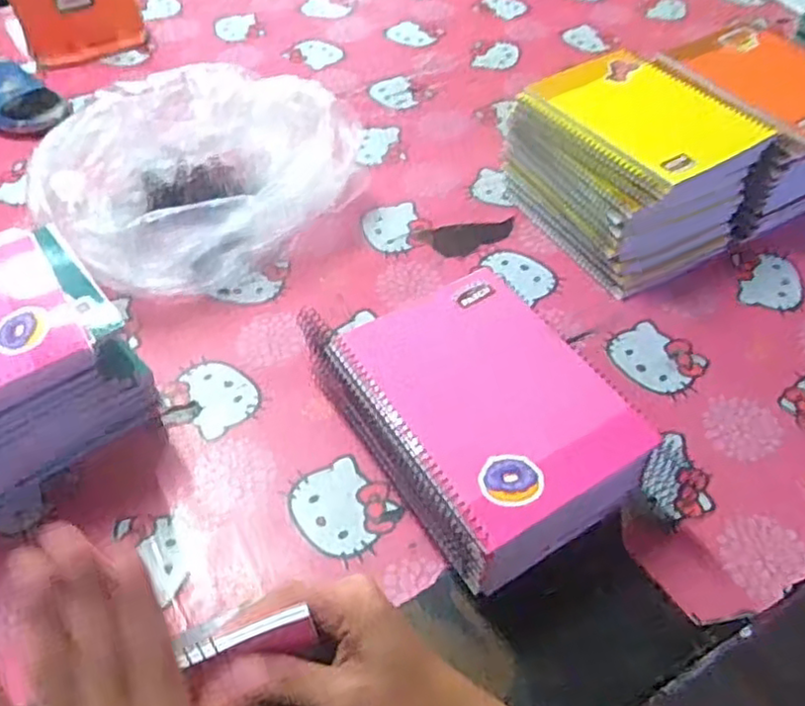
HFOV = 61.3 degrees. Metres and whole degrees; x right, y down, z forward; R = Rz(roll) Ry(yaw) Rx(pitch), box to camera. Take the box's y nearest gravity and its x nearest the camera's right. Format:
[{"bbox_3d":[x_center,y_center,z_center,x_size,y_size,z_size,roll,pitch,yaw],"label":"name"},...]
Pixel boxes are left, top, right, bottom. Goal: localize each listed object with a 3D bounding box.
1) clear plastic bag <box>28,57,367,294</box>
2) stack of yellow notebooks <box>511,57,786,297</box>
[{"bbox_3d":[-0.198,-0.182,0.692,0.293,0.116,0.205,-22,55,-18],"label":"clear plastic bag"},{"bbox_3d":[0.231,-0.198,0.713,0.174,0.129,0.231,-25,56,-20],"label":"stack of yellow notebooks"}]

